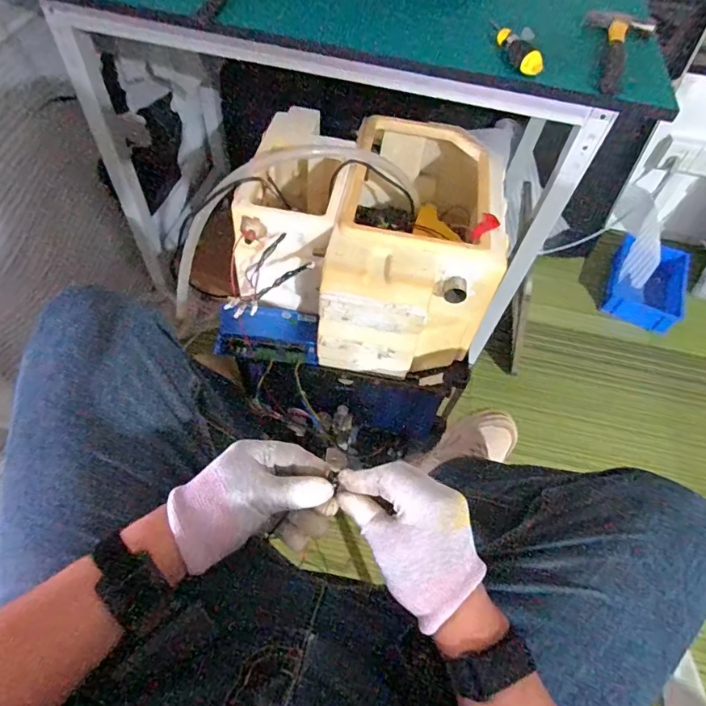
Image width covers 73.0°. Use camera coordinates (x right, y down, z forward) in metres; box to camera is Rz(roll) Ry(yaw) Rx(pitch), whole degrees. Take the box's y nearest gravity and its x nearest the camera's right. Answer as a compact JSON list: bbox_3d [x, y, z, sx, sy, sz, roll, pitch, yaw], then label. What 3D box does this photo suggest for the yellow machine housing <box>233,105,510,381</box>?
[{"bbox_3d":[0.024,-0.197,0.782,0.381,0.195,0.424,7,56,-1],"label":"yellow machine housing"}]

